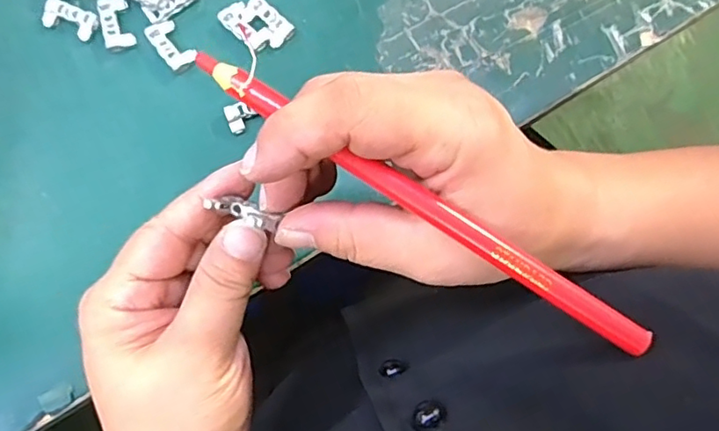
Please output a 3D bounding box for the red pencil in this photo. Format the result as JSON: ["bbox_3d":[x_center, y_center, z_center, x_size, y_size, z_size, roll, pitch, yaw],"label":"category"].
[{"bbox_3d":[0.019,-0.005,0.176,0.165,0.005,0.010,34,81,1],"label":"red pencil"}]

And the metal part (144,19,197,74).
[{"bbox_3d":[-0.105,-0.095,0.314,0.017,0.005,0.029,-38,81,-6],"label":"metal part"}]

